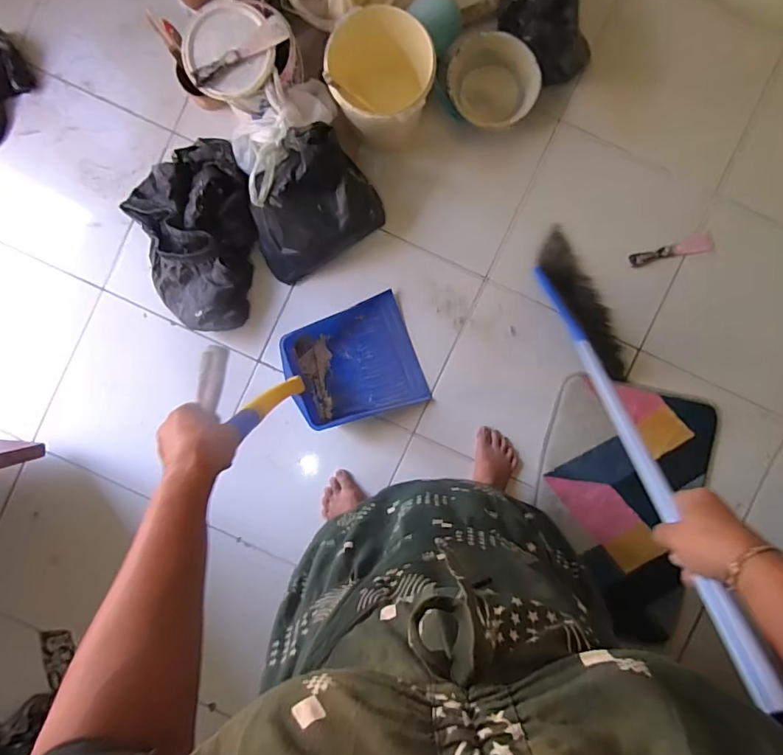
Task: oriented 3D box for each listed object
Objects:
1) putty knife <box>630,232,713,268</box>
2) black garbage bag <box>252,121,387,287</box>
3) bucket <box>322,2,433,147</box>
[{"bbox_3d":[0.655,-0.292,1.116,0.198,0.028,0.043,-16,92,0],"label":"putty knife"},{"bbox_3d":[-0.172,-0.360,1.030,0.292,0.207,0.194,-35,92,1],"label":"black garbage bag"},{"bbox_3d":[-0.025,-0.604,1.006,0.203,0.184,0.194,0,91,1],"label":"bucket"}]

